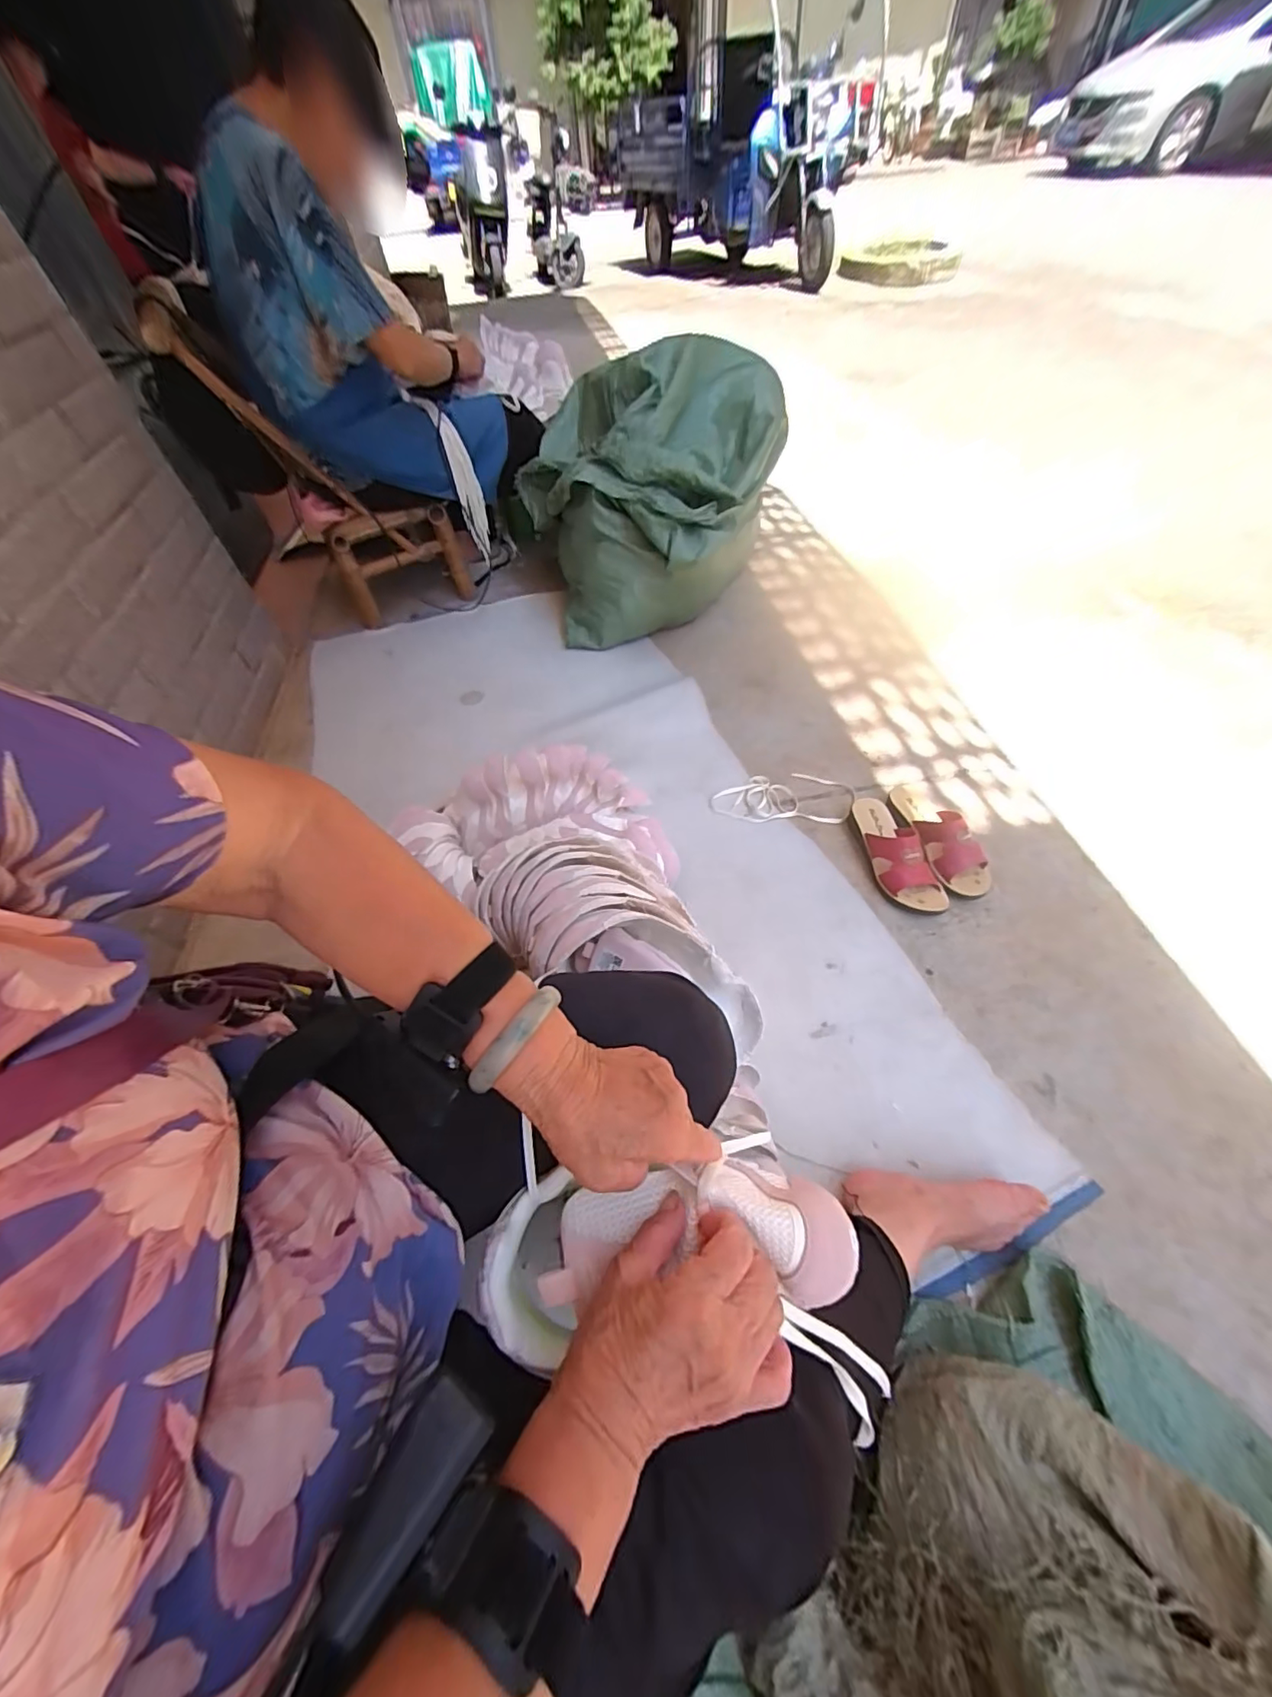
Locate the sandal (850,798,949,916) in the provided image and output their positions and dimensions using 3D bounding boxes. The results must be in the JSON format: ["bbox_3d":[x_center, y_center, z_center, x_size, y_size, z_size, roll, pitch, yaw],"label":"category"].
[{"bbox_3d":[0.416,0.000,0.882,0.079,0.082,0.228,-13,55,-8],"label":"sandal"}]

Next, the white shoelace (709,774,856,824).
[{"bbox_3d":[0.269,-0.093,1.003,0.261,0.012,0.113,0,54,1],"label":"white shoelace"}]

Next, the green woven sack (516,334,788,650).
[{"bbox_3d":[0.028,-0.761,1.232,0.579,0.441,0.470,-2,54,4],"label":"green woven sack"}]

